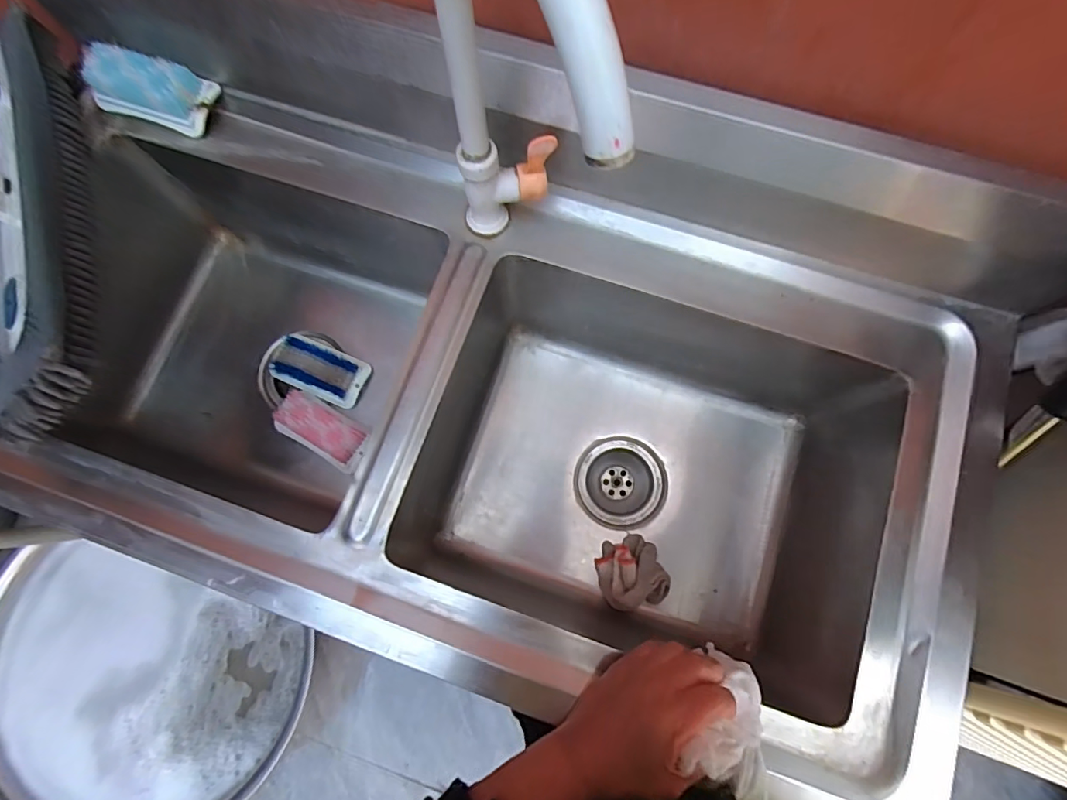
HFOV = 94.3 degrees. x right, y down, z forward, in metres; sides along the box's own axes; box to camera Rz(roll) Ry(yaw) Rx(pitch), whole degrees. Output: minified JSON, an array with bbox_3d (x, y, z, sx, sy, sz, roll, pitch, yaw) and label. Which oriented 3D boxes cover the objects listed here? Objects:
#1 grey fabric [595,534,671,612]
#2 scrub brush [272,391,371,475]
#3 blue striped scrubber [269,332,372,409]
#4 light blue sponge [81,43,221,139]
[{"bbox_3d":[0.115,0.200,0.573,0.075,0.038,0.076,0,77,0],"label":"grey fabric"},{"bbox_3d":[-0.260,0.038,0.612,0.122,0.028,0.055,29,79,7],"label":"scrub brush"},{"bbox_3d":[-0.278,-0.041,0.636,0.122,0.024,0.064,23,78,5],"label":"blue striped scrubber"},{"bbox_3d":[-0.382,-0.309,0.489,0.118,0.039,0.056,15,77,4],"label":"light blue sponge"}]

